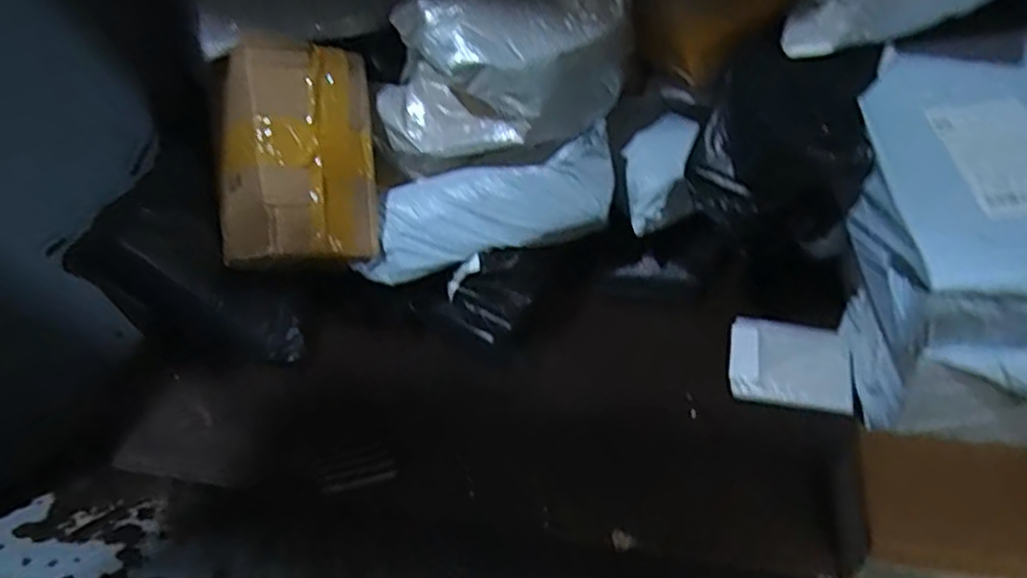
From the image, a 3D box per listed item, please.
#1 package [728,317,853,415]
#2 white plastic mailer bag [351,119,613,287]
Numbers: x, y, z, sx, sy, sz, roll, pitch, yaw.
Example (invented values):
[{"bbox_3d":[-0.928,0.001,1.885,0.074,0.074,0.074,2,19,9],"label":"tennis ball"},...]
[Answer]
[{"bbox_3d":[0.316,0.083,0.830,0.128,0.016,0.115,8,47,10],"label":"package"},{"bbox_3d":[-0.032,-0.090,0.804,0.295,0.090,0.091,-17,46,7],"label":"white plastic mailer bag"}]

